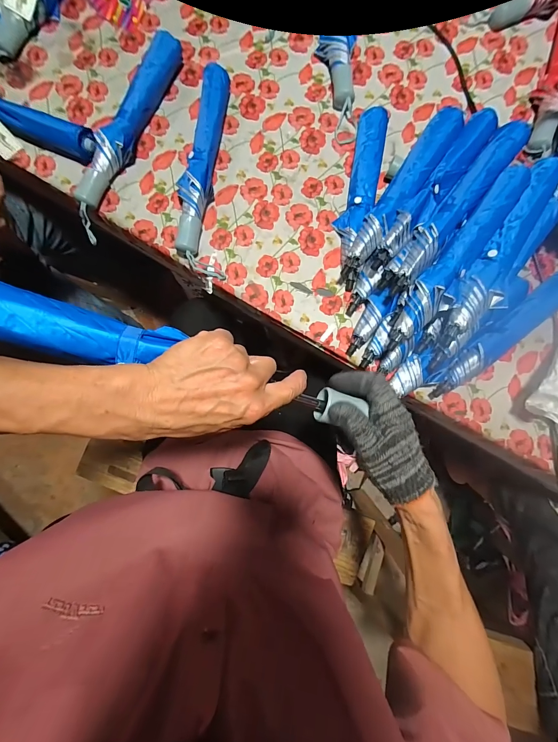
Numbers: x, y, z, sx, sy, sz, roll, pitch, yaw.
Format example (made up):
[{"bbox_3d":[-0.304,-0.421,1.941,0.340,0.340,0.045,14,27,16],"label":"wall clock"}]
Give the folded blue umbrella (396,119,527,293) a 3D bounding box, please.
[{"bbox_3d":[0.280,-0.261,0.488,0.052,0.044,0.312,39,85,2],"label":"folded blue umbrella"}]

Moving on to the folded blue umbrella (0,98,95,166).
[{"bbox_3d":[-0.445,-0.443,0.563,0.230,0.050,0.056,19,84,2],"label":"folded blue umbrella"}]

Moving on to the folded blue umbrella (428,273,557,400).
[{"bbox_3d":[0.400,-0.072,0.539,0.345,0.044,0.054,-34,85,-4],"label":"folded blue umbrella"}]

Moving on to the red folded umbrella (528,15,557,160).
[{"bbox_3d":[0.551,-0.587,0.598,0.059,0.041,0.362,19,84,2],"label":"red folded umbrella"}]

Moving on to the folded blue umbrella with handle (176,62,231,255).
[{"bbox_3d":[-0.142,-0.383,0.557,0.056,0.053,0.349,7,84,1],"label":"folded blue umbrella with handle"}]

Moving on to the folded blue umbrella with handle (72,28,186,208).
[{"bbox_3d":[-0.275,-0.459,0.568,0.055,0.049,0.360,22,84,2],"label":"folded blue umbrella with handle"}]

